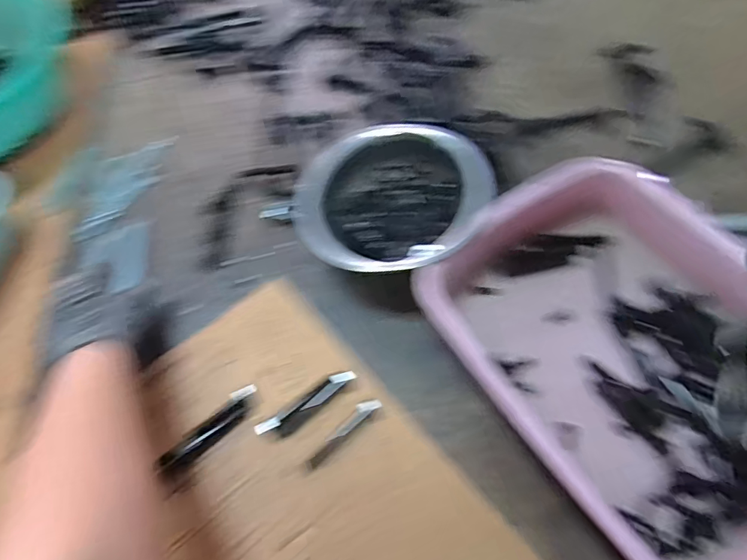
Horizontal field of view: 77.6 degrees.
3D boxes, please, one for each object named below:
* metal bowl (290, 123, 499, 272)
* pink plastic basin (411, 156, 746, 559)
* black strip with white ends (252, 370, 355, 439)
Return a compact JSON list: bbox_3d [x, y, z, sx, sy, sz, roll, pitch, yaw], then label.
[{"bbox_3d":[0.020,-0.071,0.469,0.176,0.077,0.161,-25,60,-11],"label":"metal bowl"},{"bbox_3d":[0.202,0.053,0.381,0.233,0.074,0.315,-31,62,-14],"label":"pink plastic basin"},{"bbox_3d":[-0.057,0.106,0.402,0.090,0.012,0.021,-38,63,-17],"label":"black strip with white ends"}]

